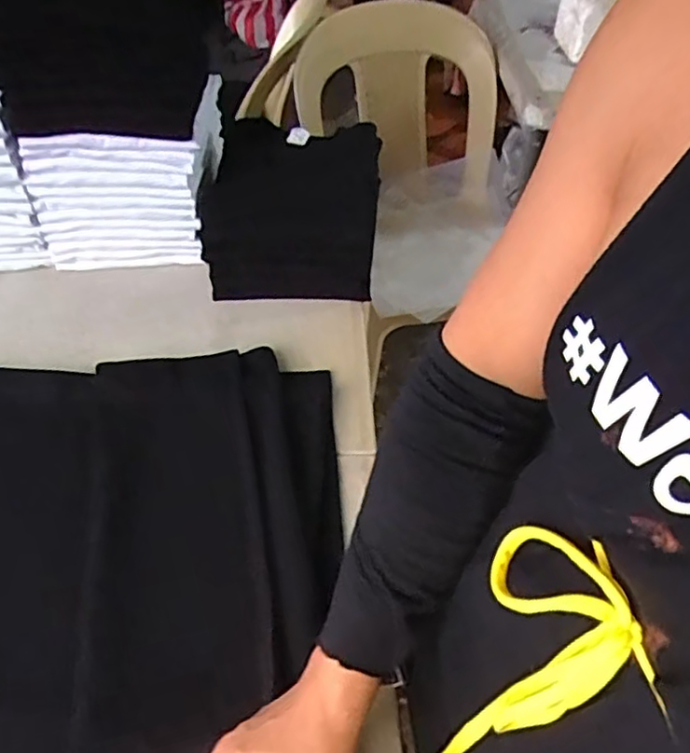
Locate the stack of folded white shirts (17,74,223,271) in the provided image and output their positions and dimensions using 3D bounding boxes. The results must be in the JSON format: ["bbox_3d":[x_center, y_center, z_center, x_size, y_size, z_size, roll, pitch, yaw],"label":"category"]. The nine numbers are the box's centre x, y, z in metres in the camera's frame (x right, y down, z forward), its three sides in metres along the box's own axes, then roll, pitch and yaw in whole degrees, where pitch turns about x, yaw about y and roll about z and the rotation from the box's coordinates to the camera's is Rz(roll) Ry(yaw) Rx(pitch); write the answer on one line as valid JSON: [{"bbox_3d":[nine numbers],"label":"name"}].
[{"bbox_3d":[-0.279,-0.302,0.870,0.227,0.183,0.245,-1,49,0],"label":"stack of folded white shirts"}]

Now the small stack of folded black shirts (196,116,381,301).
[{"bbox_3d":[-0.074,-0.222,0.848,0.221,0.118,0.252,4,49,3],"label":"small stack of folded black shirts"}]

